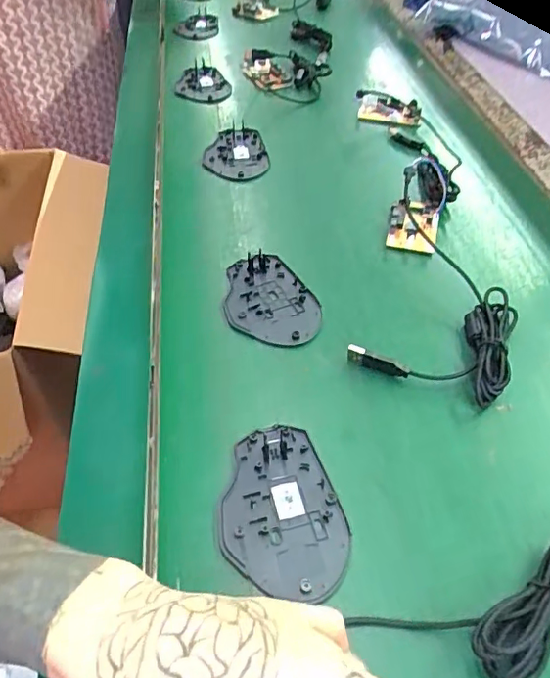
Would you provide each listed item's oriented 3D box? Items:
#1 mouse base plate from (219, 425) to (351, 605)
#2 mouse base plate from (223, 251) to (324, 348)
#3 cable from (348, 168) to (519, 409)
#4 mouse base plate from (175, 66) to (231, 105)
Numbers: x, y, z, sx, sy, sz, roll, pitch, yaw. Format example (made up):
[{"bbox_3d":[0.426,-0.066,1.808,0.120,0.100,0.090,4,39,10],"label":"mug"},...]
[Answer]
[{"bbox_3d":[0.002,0.101,0.330,0.071,0.004,0.106,-9,48,-11],"label":"mouse base plate"},{"bbox_3d":[-0.007,-0.033,0.457,0.072,0.007,0.108,-20,51,-20],"label":"mouse base plate"},{"bbox_3d":[0.141,-0.030,0.446,0.113,0.023,0.178,19,49,15],"label":"cable"},{"bbox_3d":[-0.098,-0.364,0.773,0.073,0.012,0.110,1,48,2],"label":"mouse base plate"}]

